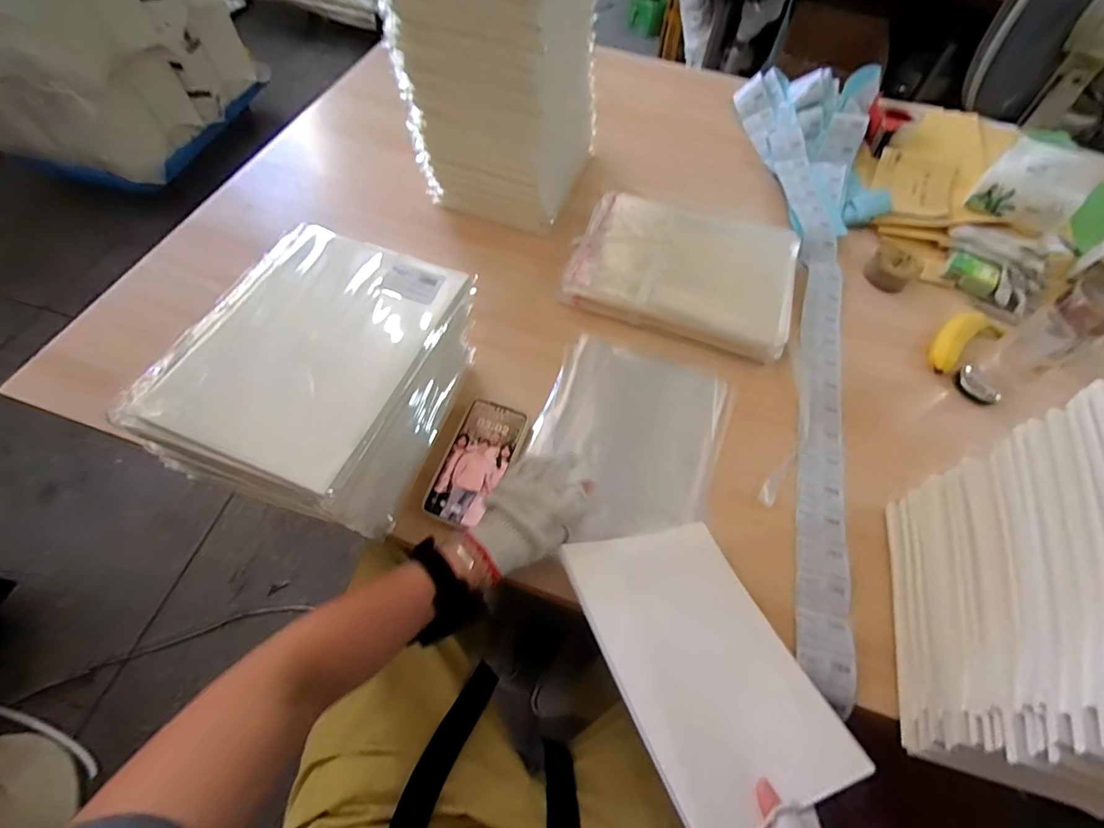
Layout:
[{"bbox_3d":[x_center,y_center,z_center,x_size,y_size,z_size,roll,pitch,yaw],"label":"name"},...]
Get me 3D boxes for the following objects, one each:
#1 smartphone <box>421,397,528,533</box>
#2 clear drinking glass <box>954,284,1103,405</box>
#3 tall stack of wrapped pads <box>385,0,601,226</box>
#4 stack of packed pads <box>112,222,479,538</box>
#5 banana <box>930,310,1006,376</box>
[{"bbox_3d":[-0.092,0.057,0.593,0.077,0.007,0.165,17,62,9],"label":"smartphone"},{"bbox_3d":[0.622,-0.083,0.626,0.084,0.176,0.063,-25,64,-14],"label":"clear drinking glass"},{"bbox_3d":[-0.059,-0.536,0.656,0.206,0.459,0.266,23,62,10],"label":"tall stack of wrapped pads"},{"bbox_3d":[-0.227,-0.032,0.532,0.214,0.190,0.282,20,62,8],"label":"stack of packed pads"},{"bbox_3d":[0.610,-0.113,0.719,0.142,0.027,0.055,-26,64,-14],"label":"banana"}]

